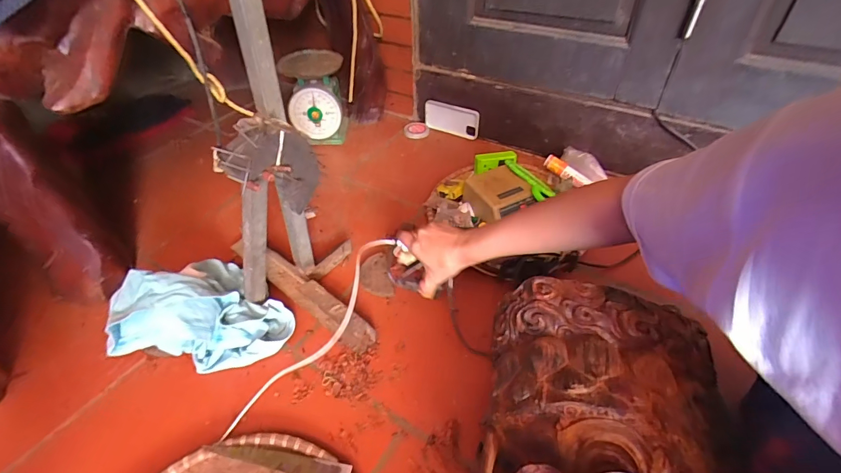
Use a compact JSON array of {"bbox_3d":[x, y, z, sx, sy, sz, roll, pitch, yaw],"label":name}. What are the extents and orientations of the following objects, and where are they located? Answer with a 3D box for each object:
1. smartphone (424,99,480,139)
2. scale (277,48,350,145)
[{"bbox_3d":[0.080,-0.313,1.087,0.166,0.092,0.019,21,49,22],"label":"smartphone"},{"bbox_3d":[-0.272,-0.370,1.075,0.148,0.196,0.153,-11,45,-10],"label":"scale"}]

